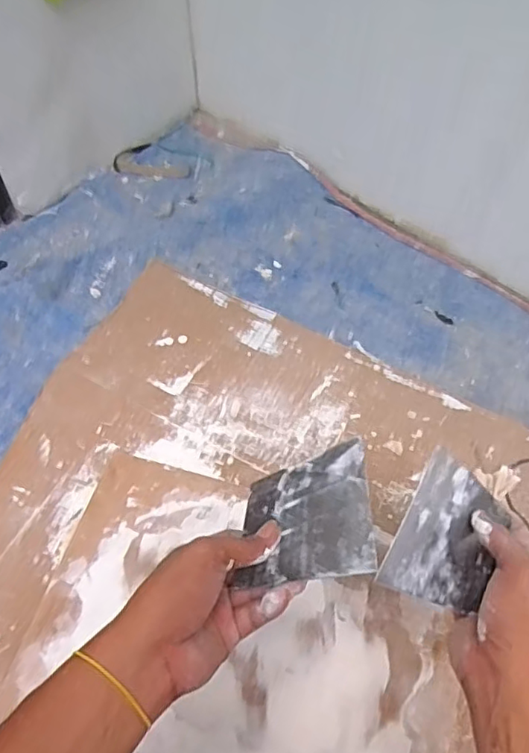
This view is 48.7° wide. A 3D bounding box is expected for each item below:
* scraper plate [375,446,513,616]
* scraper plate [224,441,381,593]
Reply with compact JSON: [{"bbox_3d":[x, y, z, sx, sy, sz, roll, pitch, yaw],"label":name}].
[{"bbox_3d":[0.132,0.112,0.421,0.086,0.004,0.100,29,73,-19],"label":"scraper plate"},{"bbox_3d":[0.030,0.098,0.423,0.096,0.004,0.136,-20,23,16],"label":"scraper plate"}]

